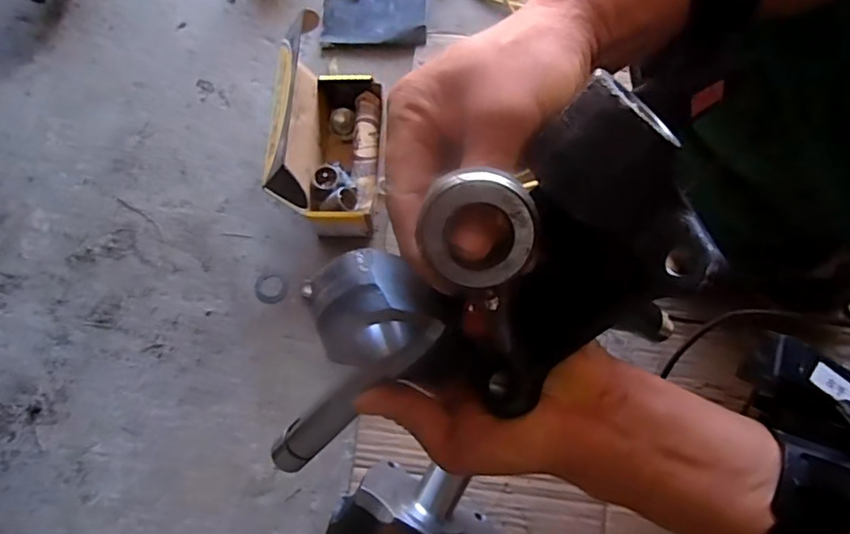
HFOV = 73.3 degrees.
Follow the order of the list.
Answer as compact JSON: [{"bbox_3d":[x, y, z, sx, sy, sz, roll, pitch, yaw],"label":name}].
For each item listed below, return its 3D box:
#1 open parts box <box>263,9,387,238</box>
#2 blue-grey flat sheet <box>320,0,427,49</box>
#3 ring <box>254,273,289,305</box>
[{"bbox_3d":[-0.104,-0.145,0.622,0.094,0.168,0.186,4,74,1],"label":"open parts box"},{"bbox_3d":[-0.068,-0.331,0.756,0.137,0.023,0.081,0,74,0],"label":"blue-grey flat sheet"},{"bbox_3d":[-0.178,0.024,0.657,0.039,0.004,0.036,0,74,0],"label":"ring"}]

